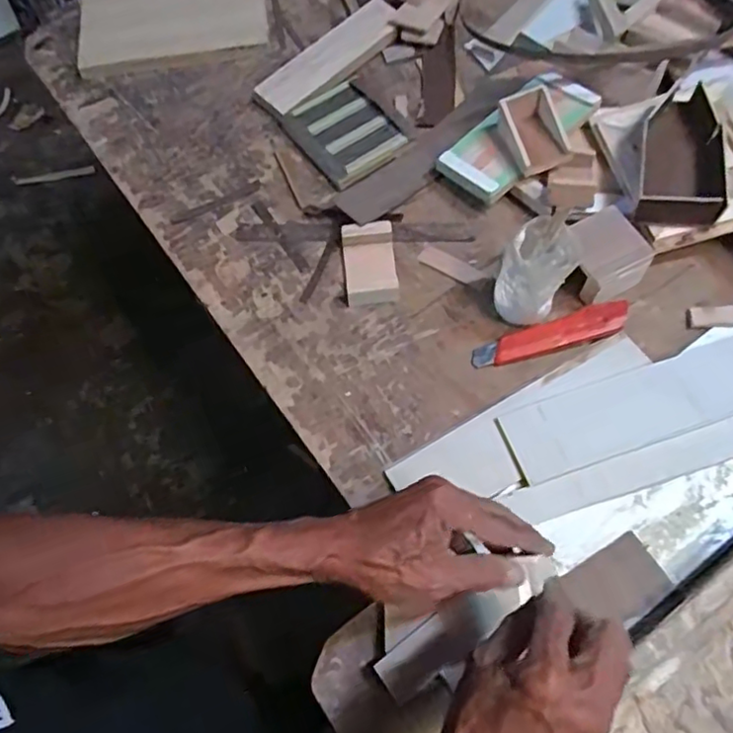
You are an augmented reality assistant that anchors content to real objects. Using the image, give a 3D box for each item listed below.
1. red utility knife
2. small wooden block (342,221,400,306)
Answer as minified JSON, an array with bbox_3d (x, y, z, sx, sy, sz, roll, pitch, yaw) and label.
[{"bbox_3d":[0.175,-0.030,0.581,0.151,0.013,0.032,-15,65,-4],"label":"red utility knife"},{"bbox_3d":[0.004,-0.103,0.621,0.051,0.024,0.085,-6,64,1],"label":"small wooden block"}]

